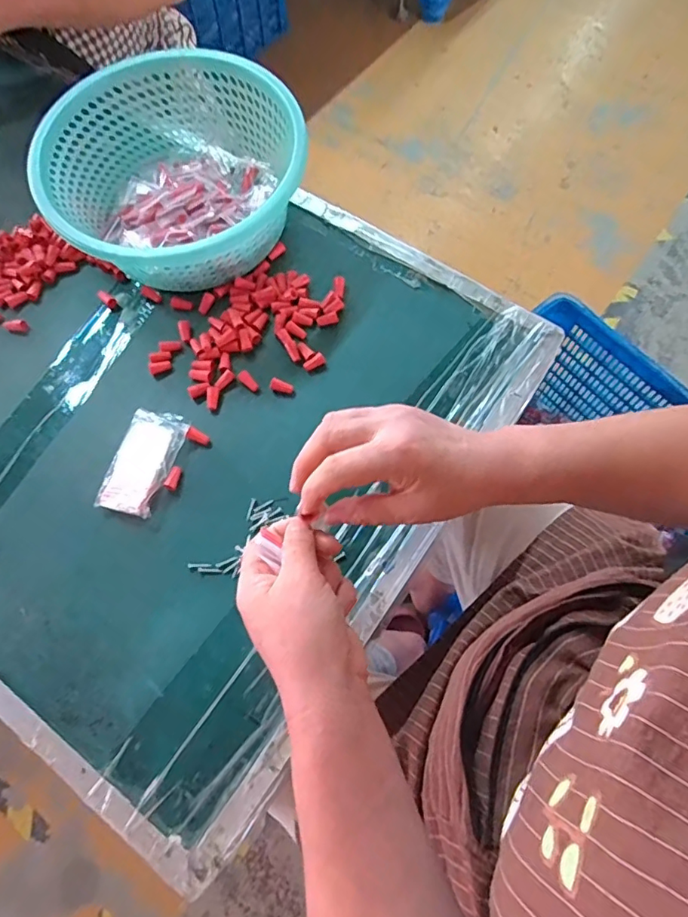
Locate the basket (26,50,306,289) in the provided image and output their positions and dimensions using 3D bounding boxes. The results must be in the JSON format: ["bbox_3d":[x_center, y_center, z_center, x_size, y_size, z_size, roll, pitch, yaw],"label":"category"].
[{"bbox_3d":[-0.186,-0.300,0.577,0.240,0.113,0.255,0,69,0],"label":"basket"}]

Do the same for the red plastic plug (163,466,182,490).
[{"bbox_3d":[-0.163,0.019,0.508,0.012,0.009,0.023,20,70,8],"label":"red plastic plug"}]

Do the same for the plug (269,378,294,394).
[{"bbox_3d":[-0.063,-0.074,0.539,0.024,0.010,0.012,17,69,-8],"label":"plug"}]

